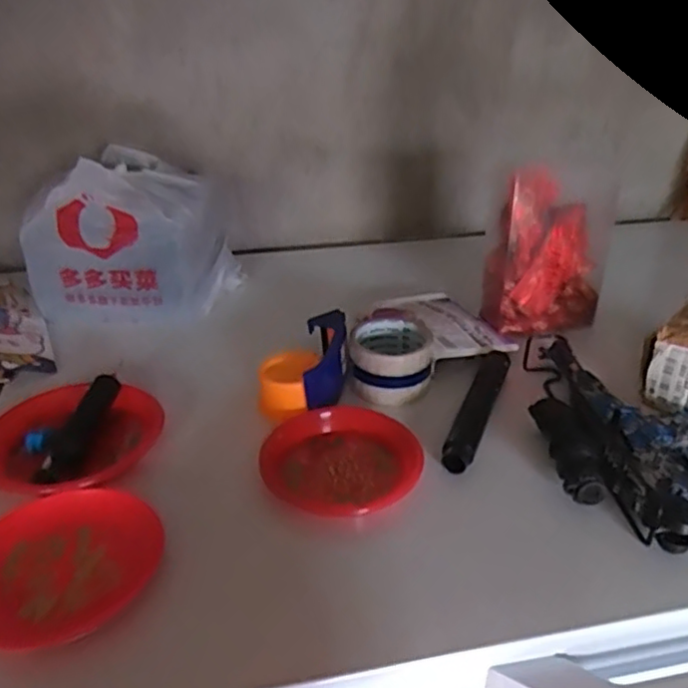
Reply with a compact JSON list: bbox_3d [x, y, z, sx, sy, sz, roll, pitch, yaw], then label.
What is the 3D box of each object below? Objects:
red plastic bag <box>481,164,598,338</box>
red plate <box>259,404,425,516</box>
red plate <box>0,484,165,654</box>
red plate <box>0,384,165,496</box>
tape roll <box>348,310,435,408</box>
[{"bbox_3d":[0.240,-0.106,0.788,0.133,0.177,0.075,-12,32,-20],"label":"red plastic bag"},{"bbox_3d":[-0.001,0.103,0.598,0.143,0.034,0.112,11,31,19],"label":"red plate"},{"bbox_3d":[-0.214,0.165,0.493,0.143,0.017,0.140,0,30,0],"label":"red plate"},{"bbox_3d":[-0.262,0.090,0.626,0.159,0.024,0.150,0,30,0],"label":"red plate"},{"bbox_3d":[0.050,0.019,0.710,0.090,0.063,0.090,1,30,3],"label":"tape roll"}]

